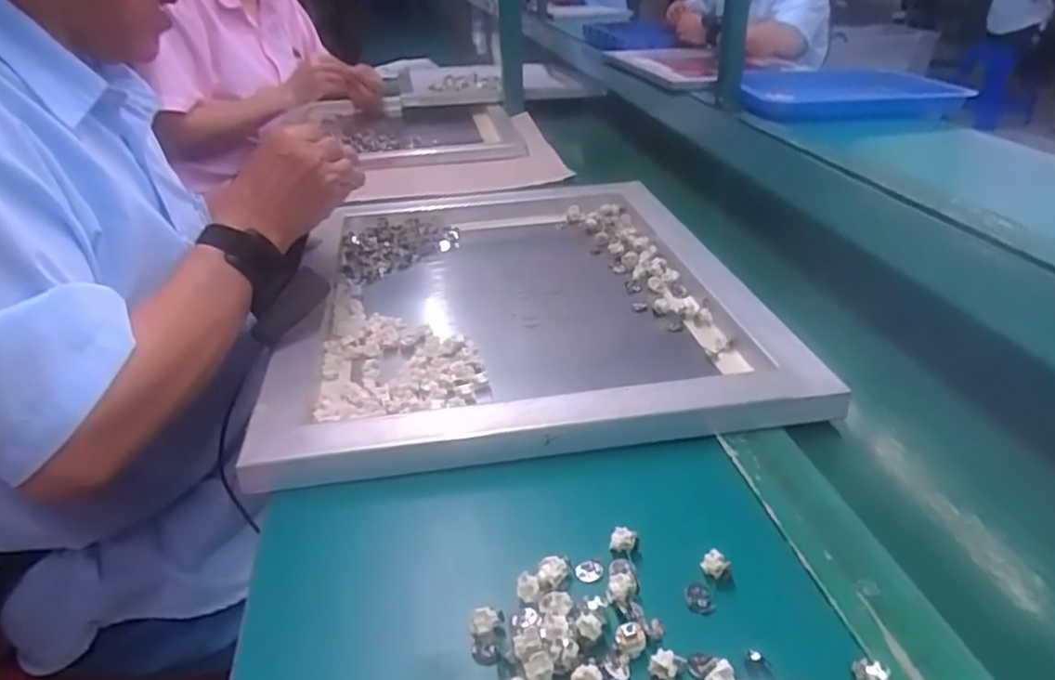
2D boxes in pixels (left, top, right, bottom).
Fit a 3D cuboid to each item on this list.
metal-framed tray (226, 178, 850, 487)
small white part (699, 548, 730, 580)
[{"bbox_3d":[-0.014,-0.056,0.714,0.420,0.037,0.531,-6,29,-7],"label":"metal-framed tray"},{"bbox_3d":[0.103,0.124,0.395,0.013,0.014,0.009,20,36,34],"label":"small white part"}]

